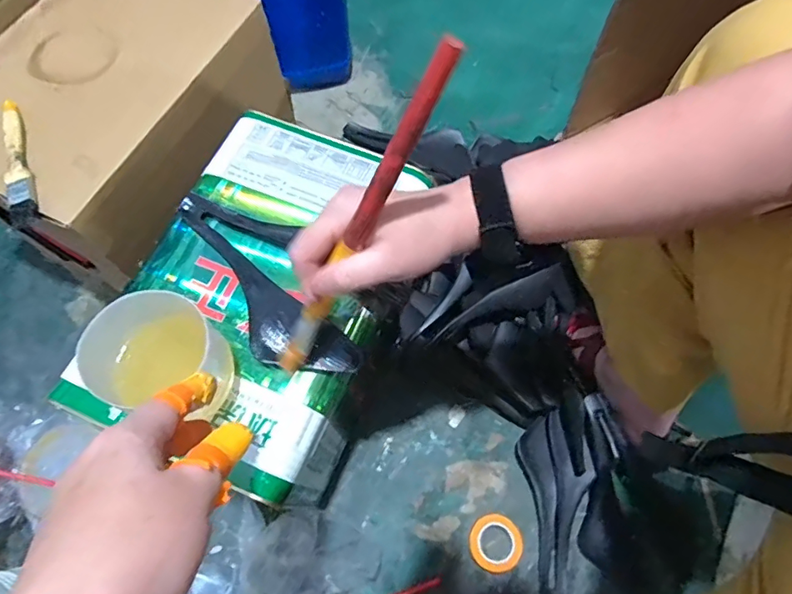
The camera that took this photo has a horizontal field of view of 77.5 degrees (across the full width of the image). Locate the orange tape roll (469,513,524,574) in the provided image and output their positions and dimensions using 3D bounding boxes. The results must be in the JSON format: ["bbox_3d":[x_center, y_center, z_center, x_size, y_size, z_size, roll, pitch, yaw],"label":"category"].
[{"bbox_3d":[0.119,0.292,0.586,0.063,0.023,0.059,0,68,0],"label":"orange tape roll"}]

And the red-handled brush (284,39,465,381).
[{"bbox_3d":[-0.031,-0.030,0.314,0.018,0.281,0.018,-21,66,-40],"label":"red-handled brush"}]

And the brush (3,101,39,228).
[{"bbox_3d":[-0.383,-0.137,0.498,0.024,0.010,0.150,-20,69,-8],"label":"brush"}]

